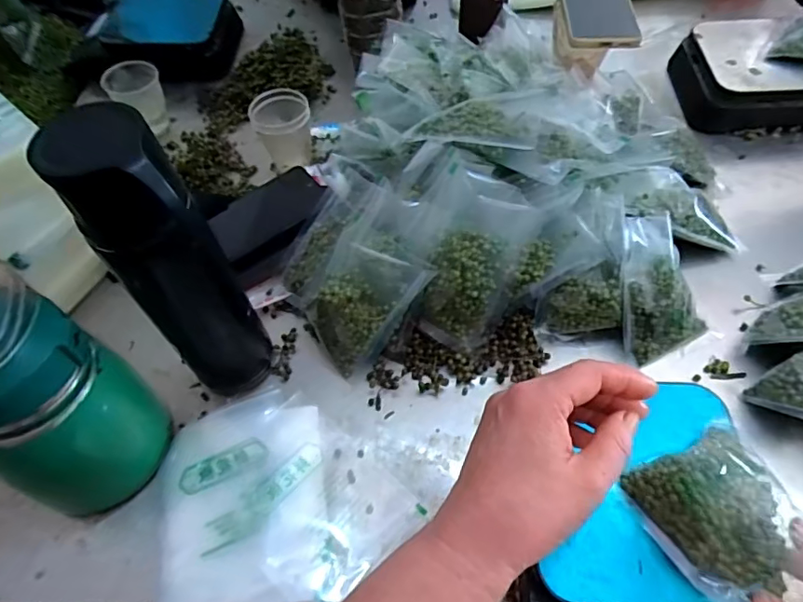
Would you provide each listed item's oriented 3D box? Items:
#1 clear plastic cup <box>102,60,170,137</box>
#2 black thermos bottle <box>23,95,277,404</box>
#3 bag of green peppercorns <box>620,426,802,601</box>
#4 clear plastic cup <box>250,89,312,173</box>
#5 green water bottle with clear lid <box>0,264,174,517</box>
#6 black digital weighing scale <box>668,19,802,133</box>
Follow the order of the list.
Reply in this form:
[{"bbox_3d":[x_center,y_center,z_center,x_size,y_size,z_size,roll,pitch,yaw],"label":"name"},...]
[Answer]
[{"bbox_3d":[-0.321,-0.248,0.649,0.063,0.078,0.057,30,62,21],"label":"clear plastic cup"},{"bbox_3d":[-0.150,-0.015,0.367,0.064,0.250,0.063,-36,62,-20],"label":"black thermos bottle"},{"bbox_3d":[0.196,0.132,0.312,0.081,0.030,0.102,-22,58,-12],"label":"bag of green peppercorns"},{"bbox_3d":[-0.130,-0.191,0.590,0.061,0.071,0.057,-1,56,2],"label":"clear plastic cup"},{"bbox_3d":[-0.235,0.064,0.352,0.111,0.161,0.089,29,62,20],"label":"green water bottle with clear lid"},{"bbox_3d":[0.449,-0.269,0.630,0.212,0.055,0.153,1,56,3],"label":"black digital weighing scale"}]

